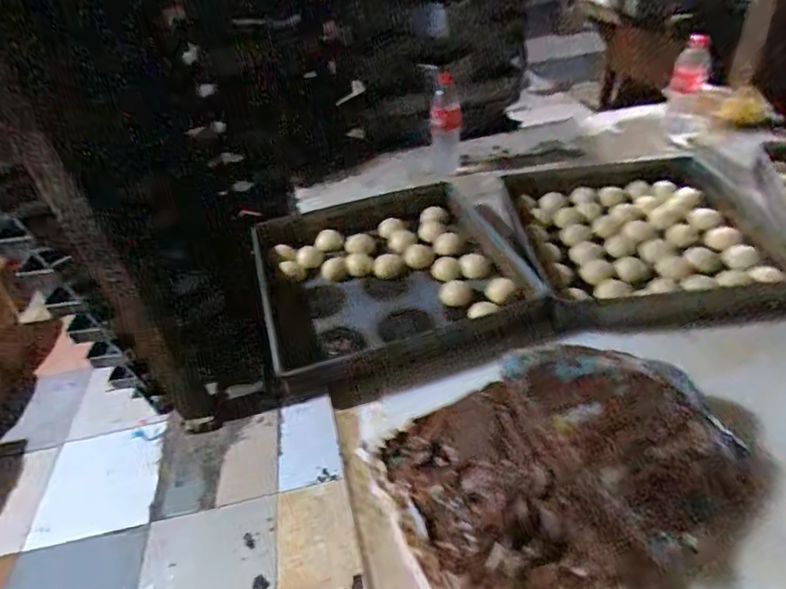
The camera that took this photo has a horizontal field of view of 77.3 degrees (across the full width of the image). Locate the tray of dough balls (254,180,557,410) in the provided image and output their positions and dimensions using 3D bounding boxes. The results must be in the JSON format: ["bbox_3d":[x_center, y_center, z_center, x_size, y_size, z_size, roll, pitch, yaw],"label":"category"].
[{"bbox_3d":[-0.019,-0.033,0.871,0.417,0.101,0.436,-13,39,-8],"label":"tray of dough balls"}]

